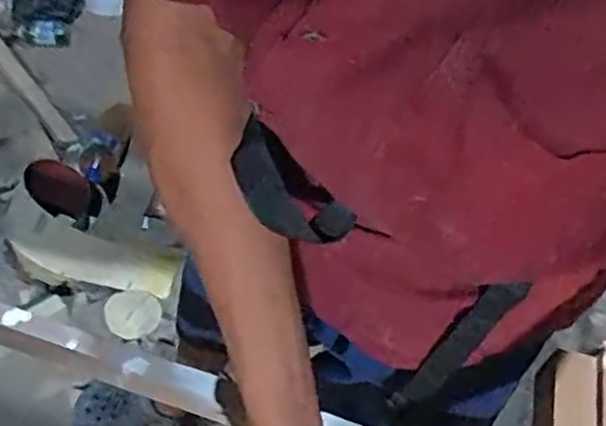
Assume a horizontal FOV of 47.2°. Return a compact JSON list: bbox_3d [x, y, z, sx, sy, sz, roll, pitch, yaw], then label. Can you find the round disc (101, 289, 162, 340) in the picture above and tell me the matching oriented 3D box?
[{"bbox_3d":[-0.364,0.215,1.477,0.113,0.025,0.099,-2,56,0],"label":"round disc"}]

